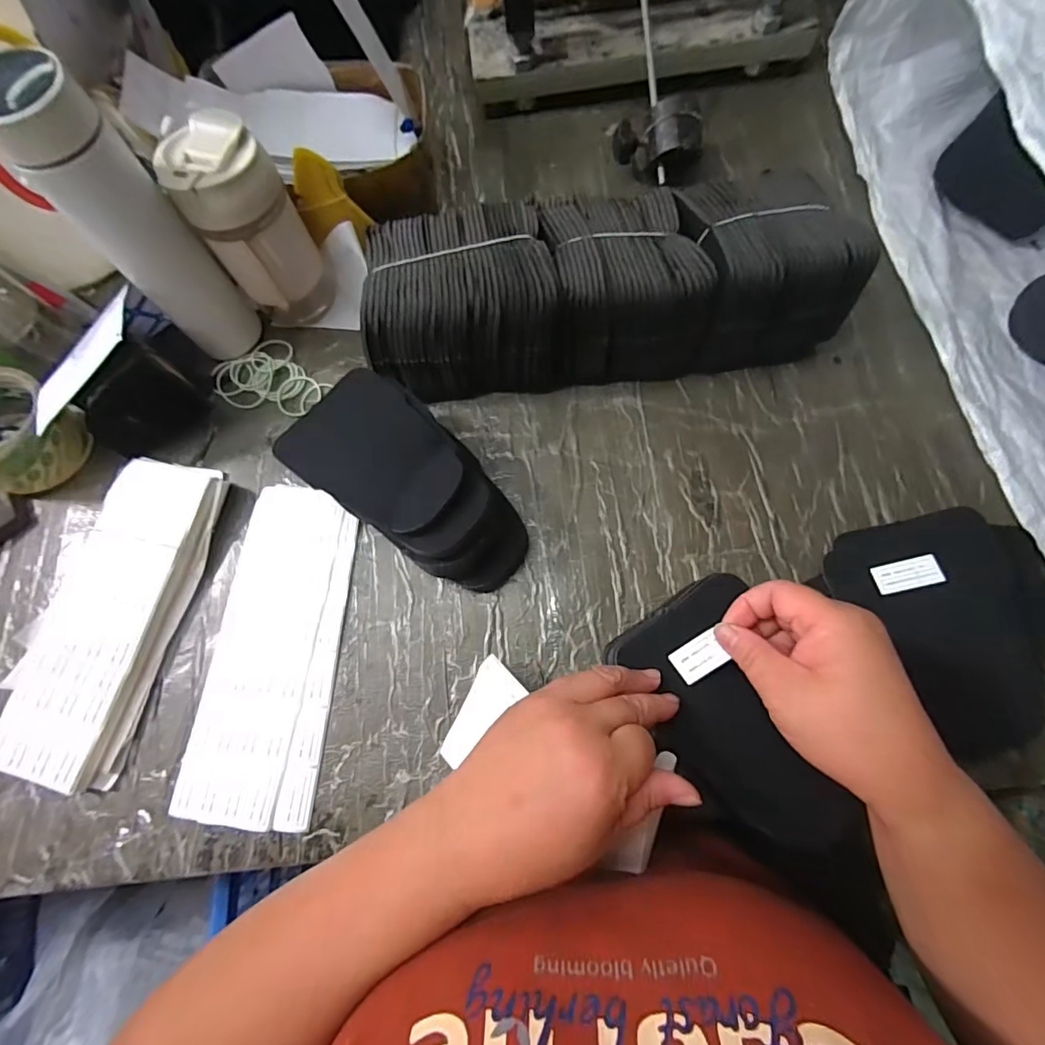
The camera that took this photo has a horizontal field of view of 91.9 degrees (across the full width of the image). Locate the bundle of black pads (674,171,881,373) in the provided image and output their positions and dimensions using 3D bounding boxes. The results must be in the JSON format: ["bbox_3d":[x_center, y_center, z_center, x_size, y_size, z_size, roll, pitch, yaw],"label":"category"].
[{"bbox_3d":[0.201,-0.223,0.434,0.123,0.104,0.140,-10,73,0],"label":"bundle of black pads"}]

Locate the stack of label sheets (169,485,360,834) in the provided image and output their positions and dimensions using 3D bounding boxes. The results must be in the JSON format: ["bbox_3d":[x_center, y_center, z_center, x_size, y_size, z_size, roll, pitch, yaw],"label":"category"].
[{"bbox_3d":[-0.203,0.097,0.414,0.104,0.016,0.262,2,73,4],"label":"stack of label sheets"}]

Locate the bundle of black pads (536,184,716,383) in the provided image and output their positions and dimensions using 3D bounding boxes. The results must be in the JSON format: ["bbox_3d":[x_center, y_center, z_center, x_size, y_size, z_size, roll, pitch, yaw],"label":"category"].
[{"bbox_3d":[0.083,-0.206,0.439,0.115,0.098,0.136,-10,73,0],"label":"bundle of black pads"}]

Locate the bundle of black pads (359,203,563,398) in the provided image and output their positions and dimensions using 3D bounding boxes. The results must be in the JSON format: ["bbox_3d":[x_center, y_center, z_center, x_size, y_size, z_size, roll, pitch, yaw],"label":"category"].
[{"bbox_3d":[-0.051,-0.196,0.442,0.153,0.101,0.136,-7,73,1],"label":"bundle of black pads"}]

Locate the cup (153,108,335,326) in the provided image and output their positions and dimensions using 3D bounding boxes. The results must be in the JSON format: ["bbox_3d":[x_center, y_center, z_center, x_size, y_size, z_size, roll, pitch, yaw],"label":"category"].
[{"bbox_3d":[-0.229,-0.249,0.446,0.078,0.156,0.082,-1,73,3],"label":"cup"}]

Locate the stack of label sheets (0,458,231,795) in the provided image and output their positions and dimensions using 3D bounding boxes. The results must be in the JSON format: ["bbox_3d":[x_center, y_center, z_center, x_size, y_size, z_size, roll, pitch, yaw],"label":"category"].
[{"bbox_3d":[-0.345,0.070,0.418,0.117,0.022,0.258,11,74,7],"label":"stack of label sheets"}]

